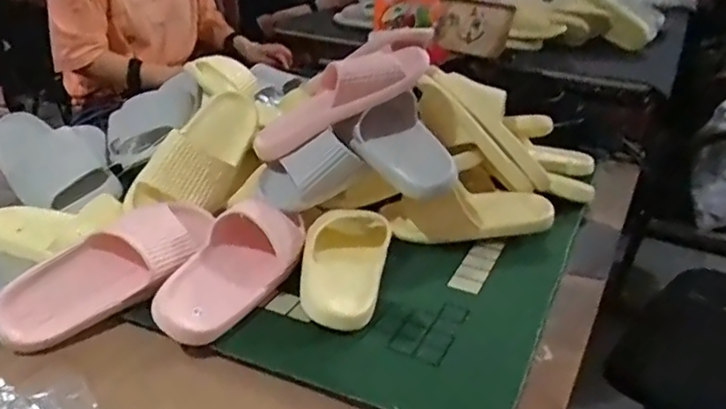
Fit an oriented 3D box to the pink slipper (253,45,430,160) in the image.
[{"bbox_3d":[-0.038,-0.158,0.849,0.260,0.078,0.109,-30,29,7],"label":"pink slipper"}]

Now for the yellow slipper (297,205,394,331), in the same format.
[{"bbox_3d":[-0.026,0.069,0.762,0.105,0.060,0.204,5,29,6],"label":"yellow slipper"}]

